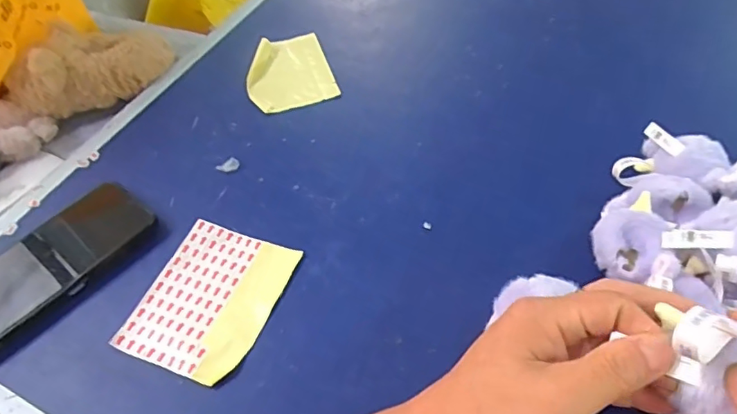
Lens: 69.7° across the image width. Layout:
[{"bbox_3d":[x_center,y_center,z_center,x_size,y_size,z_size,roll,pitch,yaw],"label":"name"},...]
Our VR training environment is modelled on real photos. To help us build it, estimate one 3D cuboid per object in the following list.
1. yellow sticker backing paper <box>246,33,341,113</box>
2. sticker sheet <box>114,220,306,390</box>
[{"bbox_3d":[-0.090,-0.150,0.584,0.090,0.014,0.118,-16,51,-7],"label":"yellow sticker backing paper"},{"bbox_3d":[-0.122,0.071,0.412,0.099,0.008,0.120,17,54,14],"label":"sticker sheet"}]

